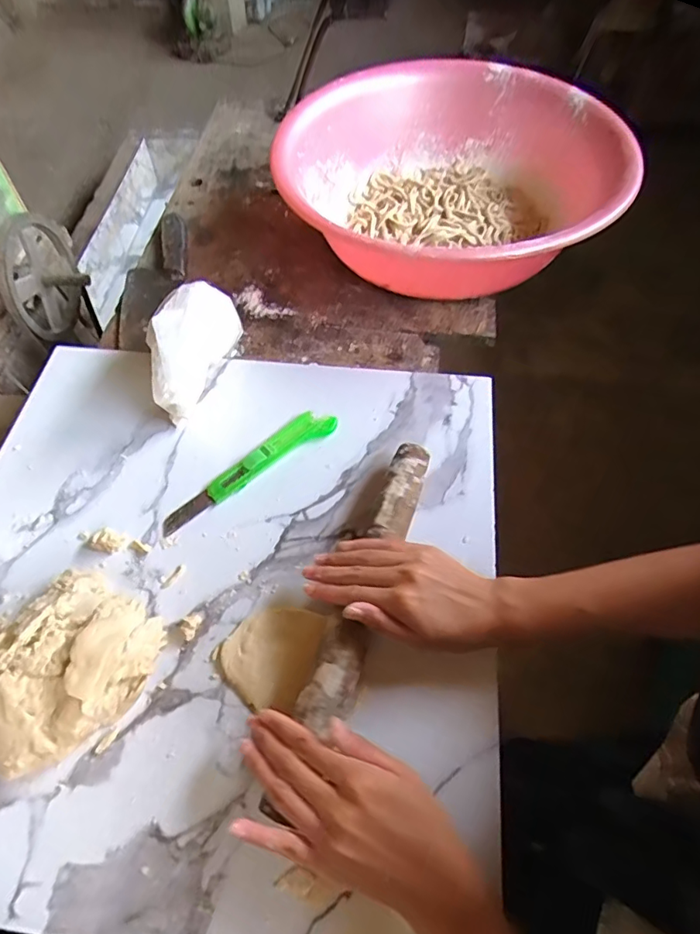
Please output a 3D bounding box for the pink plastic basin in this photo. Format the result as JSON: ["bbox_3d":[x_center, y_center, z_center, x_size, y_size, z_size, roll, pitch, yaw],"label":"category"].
[{"bbox_3d":[0.122,-0.341,0.636,0.391,0.123,0.375,0,57,0],"label":"pink plastic basin"}]

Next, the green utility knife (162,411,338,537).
[{"bbox_3d":[-0.099,-0.002,0.503,0.190,0.013,0.037,-32,62,-18],"label":"green utility knife"}]

